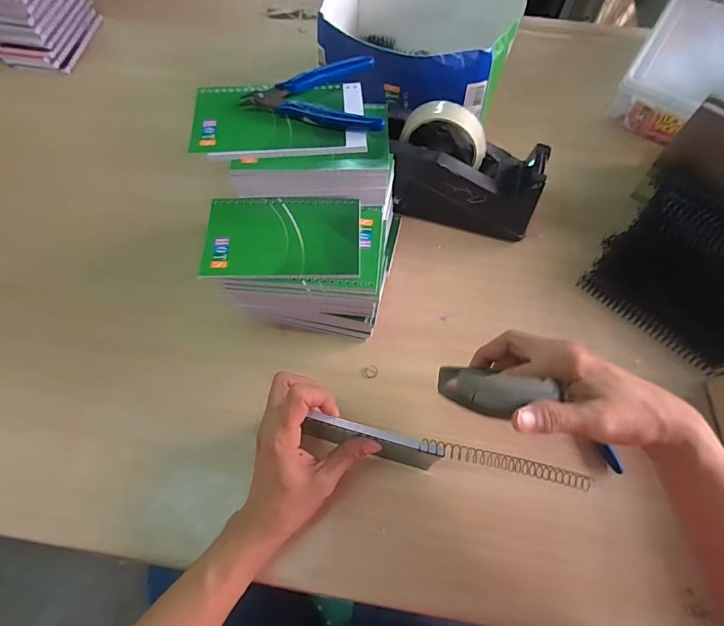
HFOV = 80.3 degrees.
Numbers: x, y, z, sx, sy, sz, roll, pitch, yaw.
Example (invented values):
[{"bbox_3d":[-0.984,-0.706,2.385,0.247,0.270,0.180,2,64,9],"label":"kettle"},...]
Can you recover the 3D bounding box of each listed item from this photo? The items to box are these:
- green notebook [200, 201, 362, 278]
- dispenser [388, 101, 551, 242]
[{"bbox_3d":[-0.066,-0.065,0.363,0.128,0.006,0.077,-1,66,1],"label":"green notebook"},{"bbox_3d":[0.104,-0.153,0.469,0.178,0.105,0.080,14,65,6],"label":"dispenser"}]

